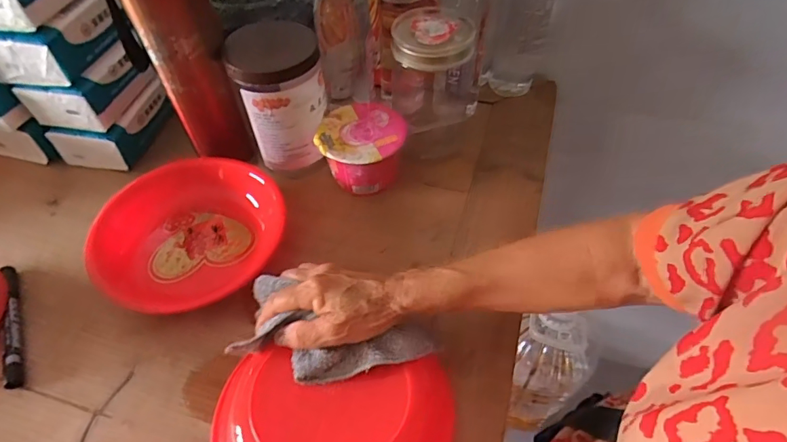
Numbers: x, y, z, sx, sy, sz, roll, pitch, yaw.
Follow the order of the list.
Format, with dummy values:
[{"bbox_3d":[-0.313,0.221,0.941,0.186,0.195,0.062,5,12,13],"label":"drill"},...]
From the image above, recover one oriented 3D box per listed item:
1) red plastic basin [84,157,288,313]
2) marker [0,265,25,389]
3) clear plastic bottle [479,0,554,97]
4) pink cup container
[{"bbox_3d":[-0.204,0.011,0.481,0.154,0.058,0.184,17,55,13],"label":"red plastic basin"},{"bbox_3d":[-0.365,0.097,0.445,0.014,0.014,0.137,-25,57,-17],"label":"marker"},{"bbox_3d":[0.167,-0.270,0.586,0.067,0.227,0.061,16,55,12],"label":"clear plastic bottle"},{"bbox_3d":[-0.035,-0.081,0.538,0.092,0.066,0.095,0,53,0],"label":"pink cup container"}]

